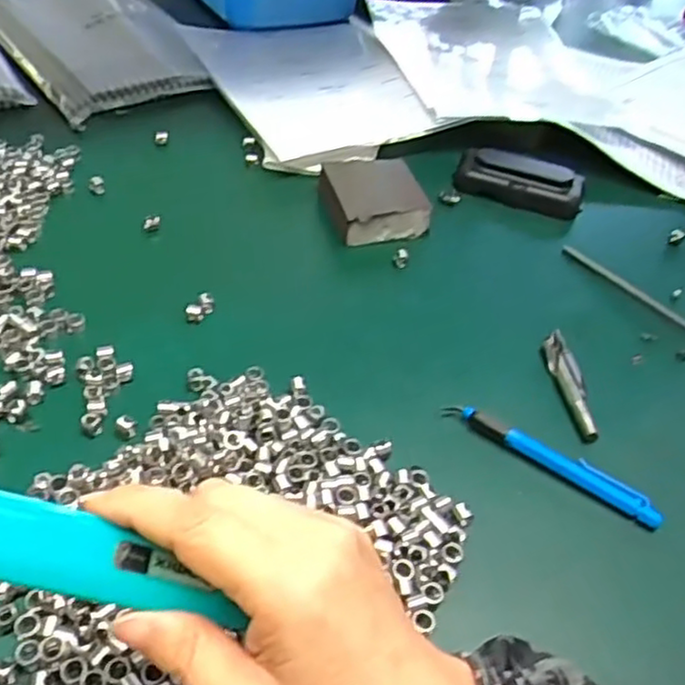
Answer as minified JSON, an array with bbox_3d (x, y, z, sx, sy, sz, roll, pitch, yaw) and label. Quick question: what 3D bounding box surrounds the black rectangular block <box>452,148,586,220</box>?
[{"bbox_3d":[0.148,-0.135,0.588,0.105,0.023,0.051,18,45,10],"label":"black rectangular block"}]

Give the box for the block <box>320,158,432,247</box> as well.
[{"bbox_3d":[0.022,-0.115,0.556,0.080,0.025,0.089,-8,46,-16],"label":"block"}]

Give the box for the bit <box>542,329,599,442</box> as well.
[{"bbox_3d":[0.139,0.024,0.431,0.014,0.011,0.085,3,44,-5],"label":"bit"}]

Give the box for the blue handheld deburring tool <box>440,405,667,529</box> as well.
[{"bbox_3d":[0.113,0.064,0.388,0.125,0.013,0.012,28,48,19],"label":"blue handheld deburring tool"}]

